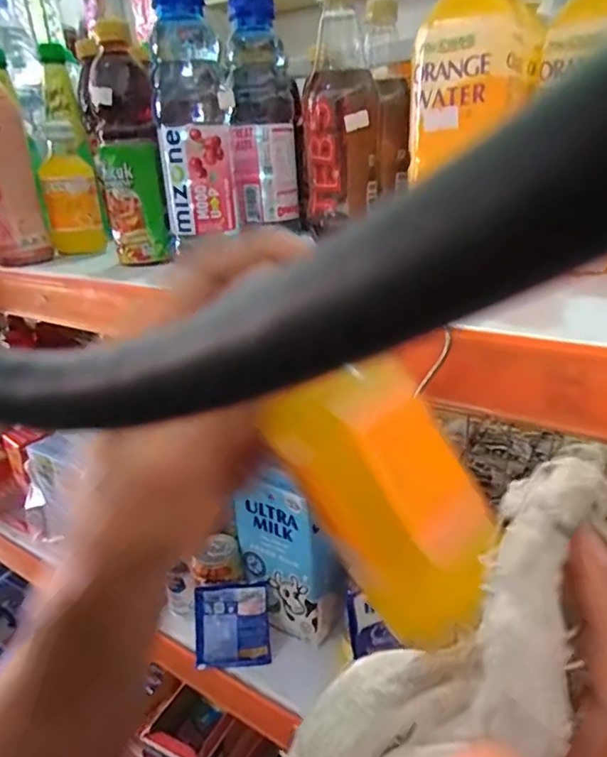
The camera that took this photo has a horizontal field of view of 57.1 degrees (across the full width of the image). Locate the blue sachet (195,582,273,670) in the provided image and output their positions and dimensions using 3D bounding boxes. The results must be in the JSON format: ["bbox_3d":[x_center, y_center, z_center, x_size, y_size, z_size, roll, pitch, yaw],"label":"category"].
[{"bbox_3d":[-0.070,0.249,0.561,0.074,0.080,0.007,-2,-6,-9],"label":"blue sachet"}]

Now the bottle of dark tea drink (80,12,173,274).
[{"bbox_3d":[-0.151,-0.196,0.477,0.051,0.185,0.052,-12,25,-17],"label":"bottle of dark tea drink"}]

